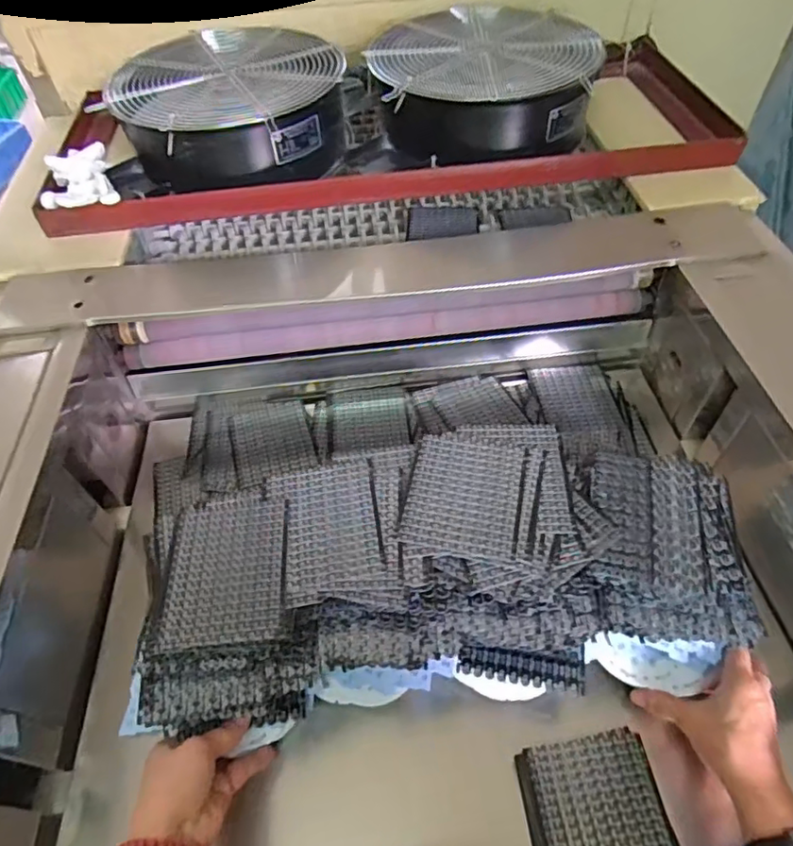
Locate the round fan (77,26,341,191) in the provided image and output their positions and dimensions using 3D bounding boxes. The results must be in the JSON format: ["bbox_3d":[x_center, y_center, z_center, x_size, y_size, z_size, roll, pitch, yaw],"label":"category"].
[{"bbox_3d":[-0.223,-0.439,0.796,0.293,0.109,0.255,-12,52,-5],"label":"round fan"}]

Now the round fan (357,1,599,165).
[{"bbox_3d":[0.127,-0.481,0.812,0.302,0.114,0.250,-5,52,0],"label":"round fan"}]

